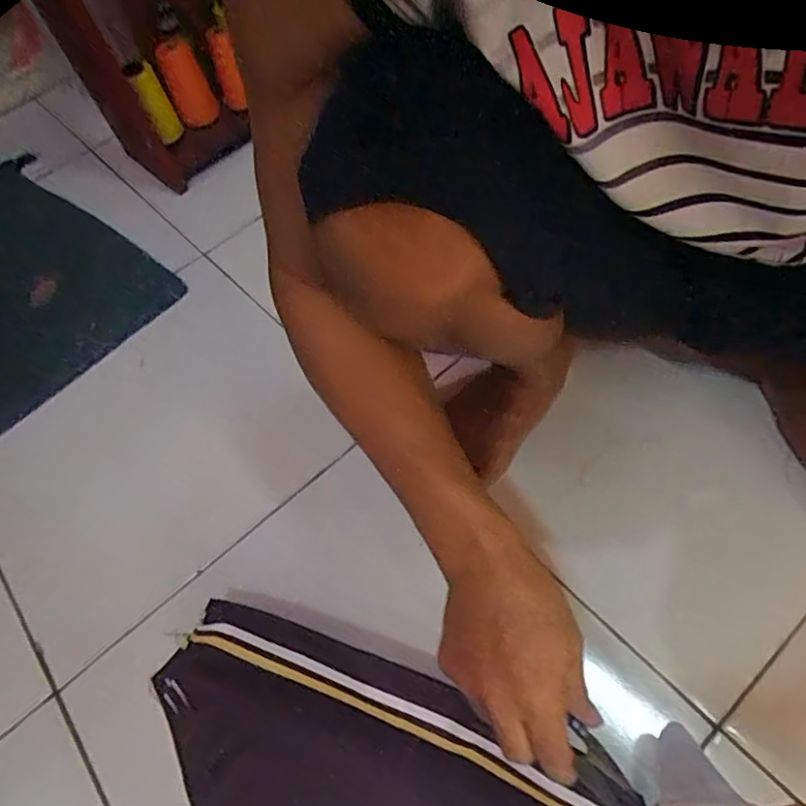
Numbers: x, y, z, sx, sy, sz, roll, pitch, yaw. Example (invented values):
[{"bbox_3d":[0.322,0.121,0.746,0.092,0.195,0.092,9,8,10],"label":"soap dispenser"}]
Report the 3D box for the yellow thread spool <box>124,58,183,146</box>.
[{"bbox_3d":[-0.347,-0.421,0.837,0.042,0.102,0.031,-22,56,-5],"label":"yellow thread spool"}]

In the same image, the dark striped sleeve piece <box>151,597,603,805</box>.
[{"bbox_3d":[-0.031,0.308,0.462,0.409,0.024,0.196,13,68,19],"label":"dark striped sleeve piece"}]

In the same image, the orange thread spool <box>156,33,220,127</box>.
[{"bbox_3d":[-0.315,-0.469,0.876,0.055,0.116,0.057,-18,56,-2],"label":"orange thread spool"}]

